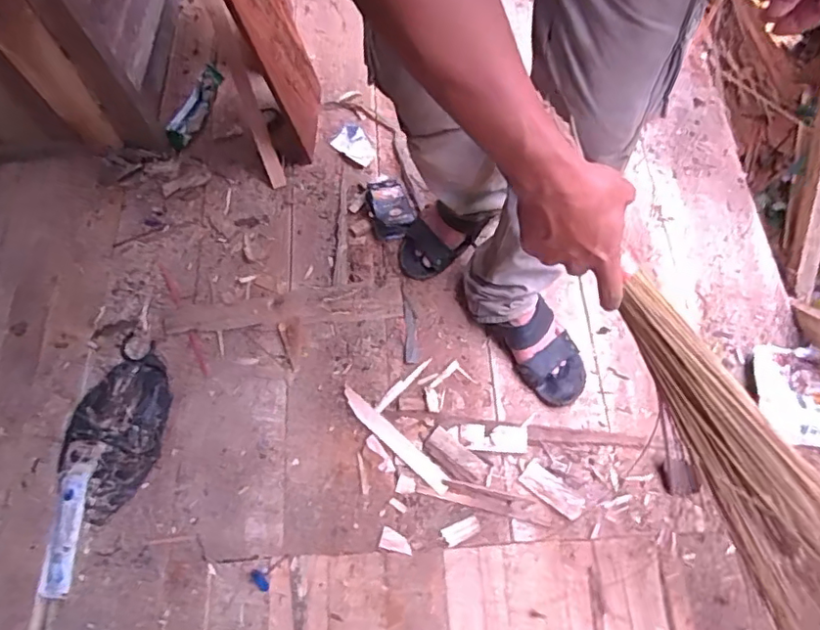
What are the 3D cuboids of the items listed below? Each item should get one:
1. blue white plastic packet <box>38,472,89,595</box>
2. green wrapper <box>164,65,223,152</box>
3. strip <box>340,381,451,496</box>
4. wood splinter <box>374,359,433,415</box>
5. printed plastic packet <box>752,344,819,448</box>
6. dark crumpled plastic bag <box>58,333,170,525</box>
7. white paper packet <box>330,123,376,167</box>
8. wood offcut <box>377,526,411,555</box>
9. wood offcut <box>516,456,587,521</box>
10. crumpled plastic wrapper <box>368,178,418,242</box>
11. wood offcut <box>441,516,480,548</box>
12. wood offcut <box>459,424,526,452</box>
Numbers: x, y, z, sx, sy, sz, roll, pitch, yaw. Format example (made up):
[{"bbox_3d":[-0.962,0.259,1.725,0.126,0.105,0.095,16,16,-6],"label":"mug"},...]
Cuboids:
[{"bbox_3d":[-0.537,0.339,0.887,0.048,0.018,0.176,1,68,3],"label":"blue white plastic packet"},{"bbox_3d":[-0.463,-0.440,1.208,0.067,0.035,0.202,17,69,9],"label":"green wrapper"},{"bbox_3d":[-0.027,0.201,0.932,0.232,0.009,0.030,40,75,17],"label":"strip"},{"bbox_3d":[-0.012,0.117,0.973,0.016,0.008,0.128,41,75,17],"label":"wood splinter"},{"bbox_3d":[0.628,0.128,0.919,0.128,0.032,0.168,1,68,3],"label":"printed plastic packet"},{"bbox_3d":[-0.483,0.183,0.941,0.153,0.033,0.286,6,68,5],"label":"dark crumpled plastic bag"},{"bbox_3d":[-0.112,-0.354,1.174,0.097,0.007,0.068,31,72,14],"label":"white paper packet"},{"bbox_3d":[-0.021,0.346,0.875,0.049,0.005,0.031,15,69,8],"label":"wood offcut"},{"bbox_3d":[0.221,0.274,0.892,0.100,0.007,0.044,40,75,16],"label":"wood offcut"},{"bbox_3d":[-0.036,-0.205,1.091,0.083,0.028,0.123,-10,68,-2],"label":"crumpled plastic wrapper"},{"bbox_3d":[0.079,0.331,0.876,0.058,0.004,0.029,-23,69,-7],"label":"wood offcut"},{"bbox_3d":[0.135,0.199,0.924,0.105,0.011,0.042,2,68,3],"label":"wood offcut"}]

